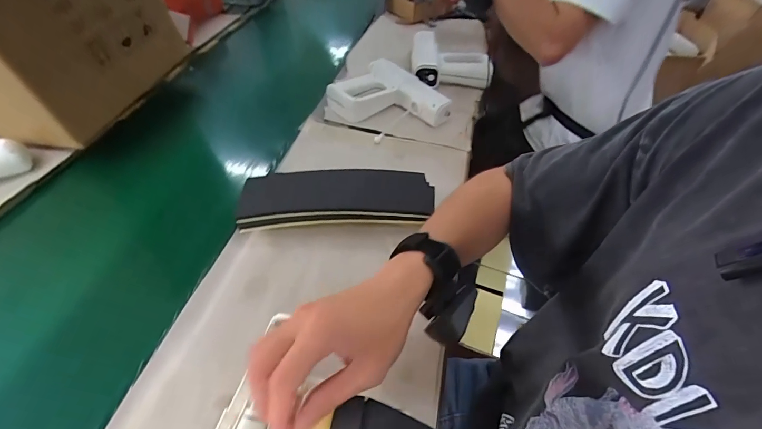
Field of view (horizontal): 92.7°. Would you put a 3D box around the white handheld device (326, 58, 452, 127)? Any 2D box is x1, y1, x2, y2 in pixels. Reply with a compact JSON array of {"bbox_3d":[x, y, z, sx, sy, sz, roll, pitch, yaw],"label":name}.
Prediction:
[{"bbox_3d":[0.016,-0.250,0.761,0.252,0.076,0.101,4,48,4],"label":"white handheld device"}]

